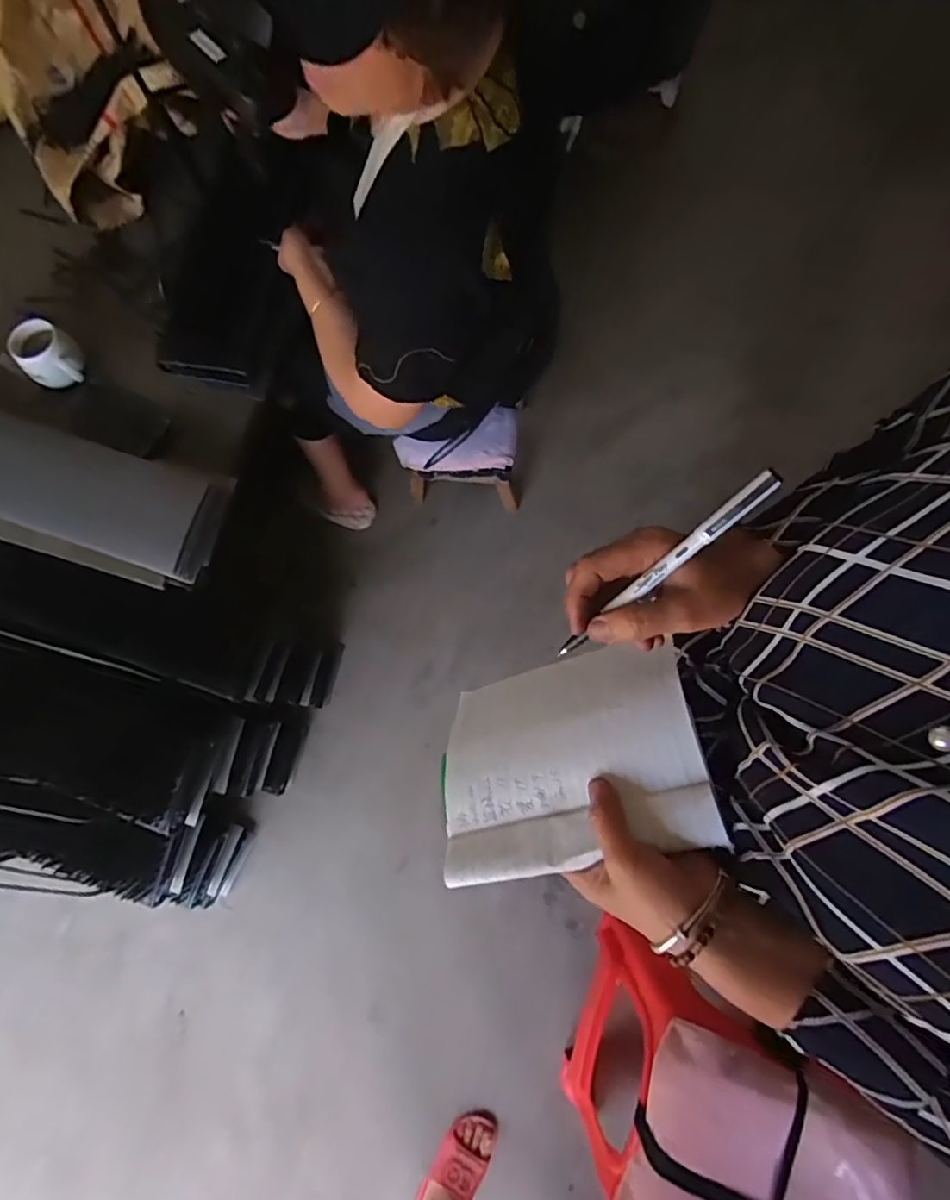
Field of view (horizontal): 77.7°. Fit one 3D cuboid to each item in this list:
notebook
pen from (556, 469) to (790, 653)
[{"bbox_3d":[0.063,0.115,0.438,0.194,0.011,0.151,-19,54,21],"label":"notebook"},{"bbox_3d":[0.105,-0.016,0.342,0.160,0.007,0.012,-45,74,28],"label":"pen"}]

